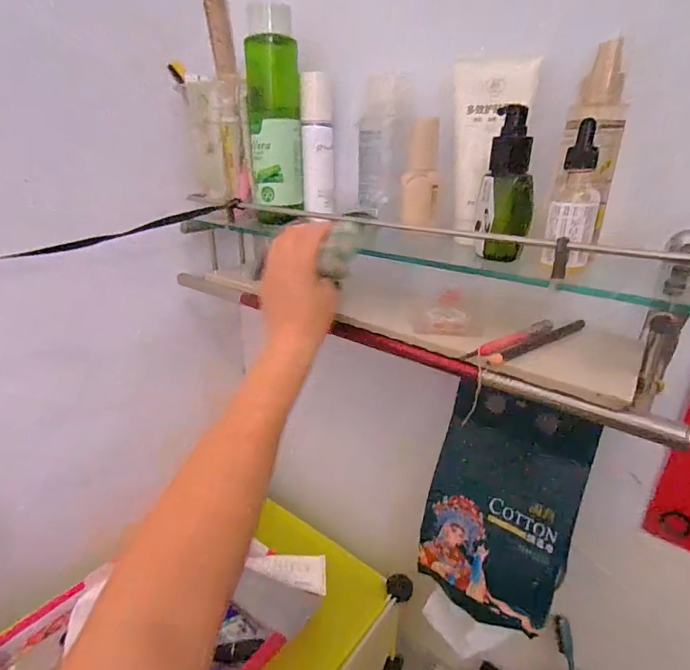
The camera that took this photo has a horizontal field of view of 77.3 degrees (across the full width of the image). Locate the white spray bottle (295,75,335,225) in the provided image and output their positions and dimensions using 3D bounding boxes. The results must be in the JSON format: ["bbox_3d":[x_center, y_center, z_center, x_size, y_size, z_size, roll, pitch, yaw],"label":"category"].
[{"bbox_3d":[-0.033,-0.222,0.508,0.030,0.147,0.027,18,28,34],"label":"white spray bottle"}]

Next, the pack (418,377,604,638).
[{"bbox_3d":[0.157,0.178,0.446,0.140,0.218,0.073,17,28,33],"label":"pack"}]

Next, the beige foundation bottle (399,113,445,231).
[{"bbox_3d":[0.070,-0.147,0.394,0.034,0.088,0.026,1,23,0],"label":"beige foundation bottle"}]

